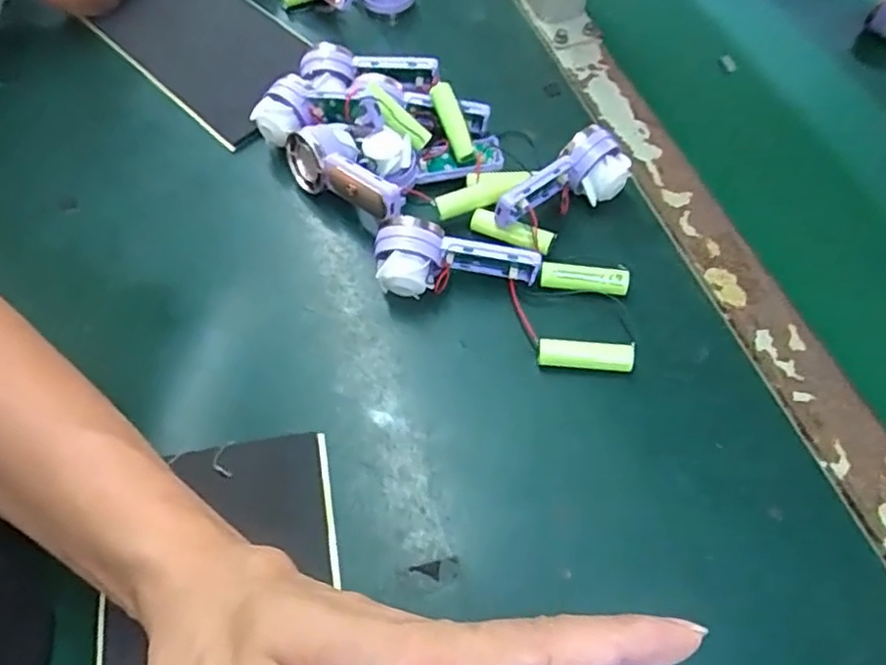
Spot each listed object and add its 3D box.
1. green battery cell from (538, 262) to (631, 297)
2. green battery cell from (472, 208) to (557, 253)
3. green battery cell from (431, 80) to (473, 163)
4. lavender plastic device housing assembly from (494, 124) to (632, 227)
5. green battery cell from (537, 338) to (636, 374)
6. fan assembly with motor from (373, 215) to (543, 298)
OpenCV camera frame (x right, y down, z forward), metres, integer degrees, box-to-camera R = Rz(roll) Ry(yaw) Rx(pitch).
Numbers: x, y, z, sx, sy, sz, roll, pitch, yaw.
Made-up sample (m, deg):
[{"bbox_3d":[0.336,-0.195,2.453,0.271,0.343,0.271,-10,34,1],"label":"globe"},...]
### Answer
[{"bbox_3d":[0.082,-0.030,0.382,0.051,0.012,0.012,9,61,8],"label":"green battery cell"},{"bbox_3d":[0.040,-0.061,0.392,0.050,0.010,0.013,22,63,15],"label":"green battery cell"},{"bbox_3d":[0.006,-0.132,0.416,0.012,0.011,0.052,-19,88,-8],"label":"green battery cell"},{"bbox_3d":[0.068,-0.090,0.395,0.087,0.038,0.029,-23,61,-10],"label":"lavender plastic device housing assembly"},{"bbox_3d":[0.078,0.013,0.358,0.050,0.012,0.012,5,60,6],"label":"green battery cell"},{"bbox_3d":[0.007,-0.039,0.378,0.093,0.034,0.037,6,60,-9],"label":"fan assembly with motor"}]

